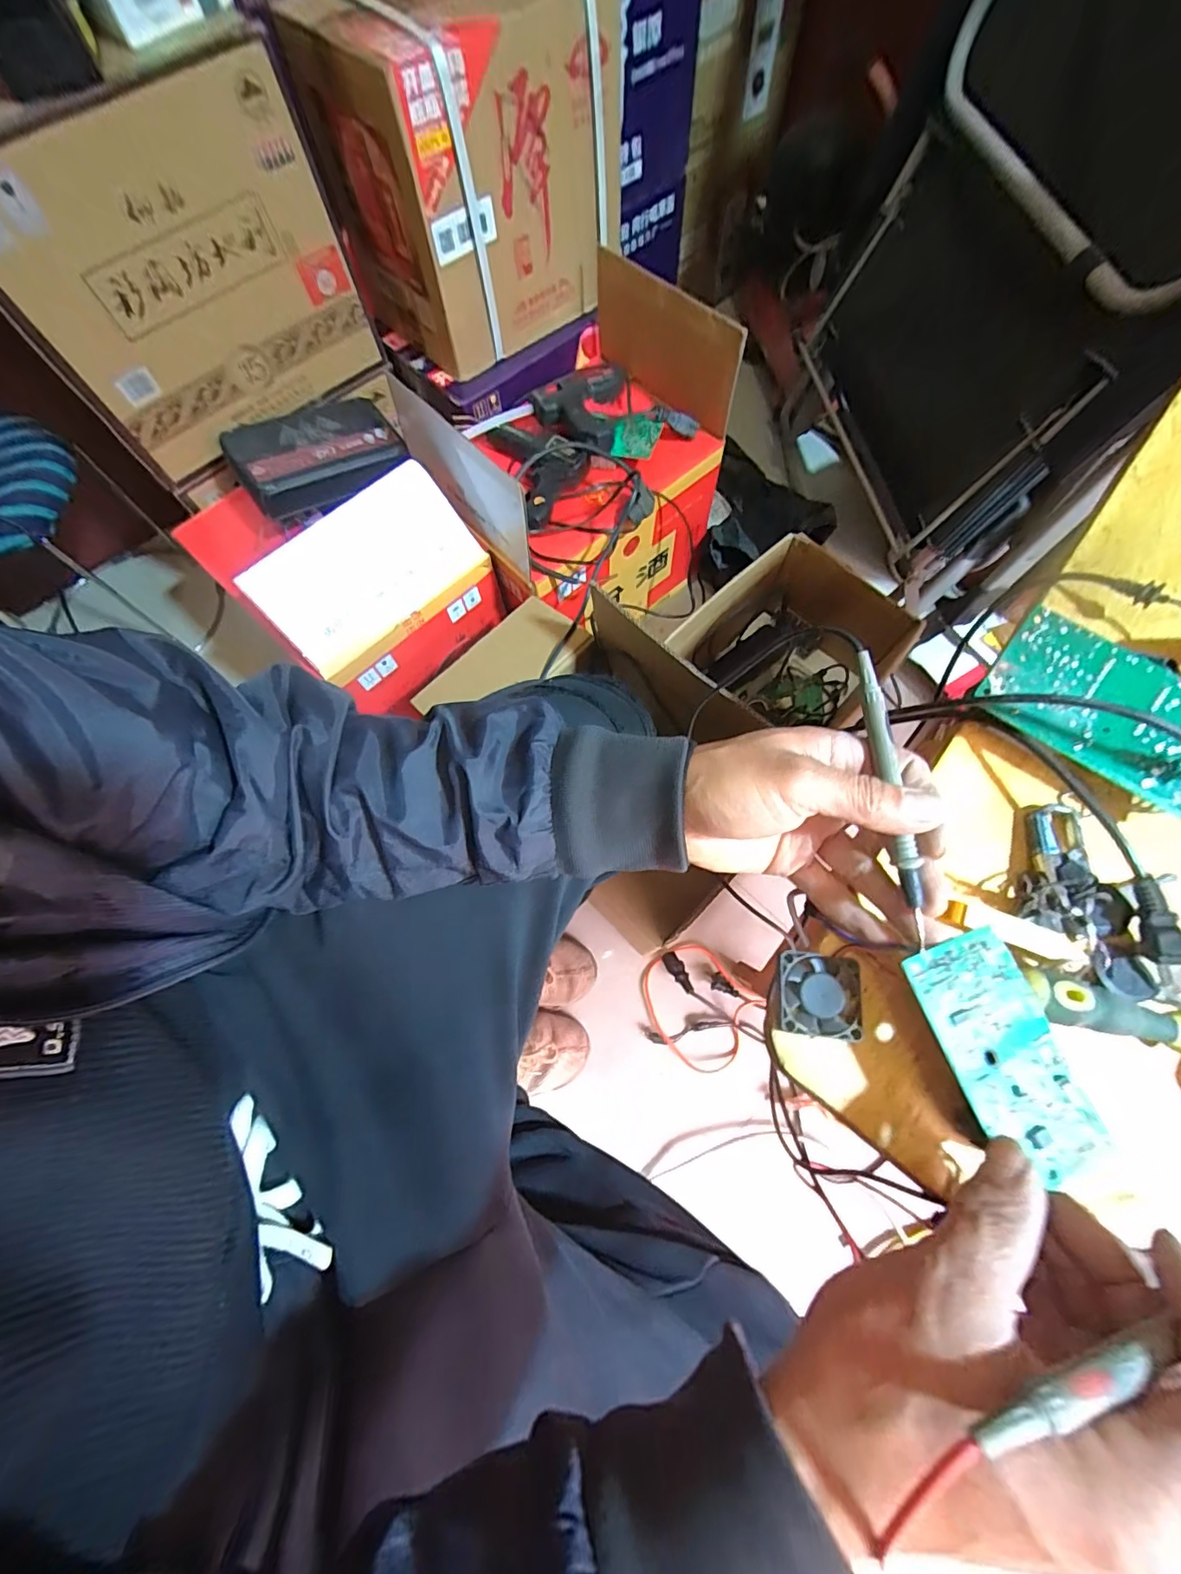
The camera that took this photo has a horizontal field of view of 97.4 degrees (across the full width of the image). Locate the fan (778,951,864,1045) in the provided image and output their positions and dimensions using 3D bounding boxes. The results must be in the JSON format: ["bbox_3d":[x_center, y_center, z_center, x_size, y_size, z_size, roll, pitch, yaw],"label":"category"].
[{"bbox_3d":[0.117,0.107,0.266,0.038,0.006,0.039,5,71,4],"label":"fan"}]

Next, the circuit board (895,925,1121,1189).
[{"bbox_3d":[0.183,0.117,0.228,0.052,0.010,0.097,-18,71,-4],"label":"circuit board"}]

